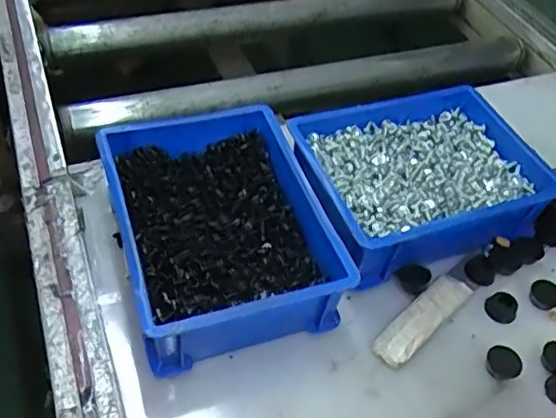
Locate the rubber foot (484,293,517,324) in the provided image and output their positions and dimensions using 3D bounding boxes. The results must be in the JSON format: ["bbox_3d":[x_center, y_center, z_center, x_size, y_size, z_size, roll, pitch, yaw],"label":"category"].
[{"bbox_3d":[0.177,0.077,0.451,0.023,0.013,0.019,33,53,22],"label":"rubber foot"}]

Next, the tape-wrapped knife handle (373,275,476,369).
[{"bbox_3d":[0.112,0.083,0.439,0.104,0.011,0.026,-34,59,-30],"label":"tape-wrapped knife handle"}]

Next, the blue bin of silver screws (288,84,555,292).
[{"bbox_3d":[0.120,-0.026,0.502,0.203,0.065,0.153,-14,51,-17],"label":"blue bin of silver screws"}]

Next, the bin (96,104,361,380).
[{"bbox_3d":[-0.043,0.012,0.447,0.152,0.072,0.199,-13,51,-16],"label":"bin"}]

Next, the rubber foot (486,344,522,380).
[{"bbox_3d":[0.165,0.114,0.420,0.024,0.018,0.019,33,53,22],"label":"rubber foot"}]

